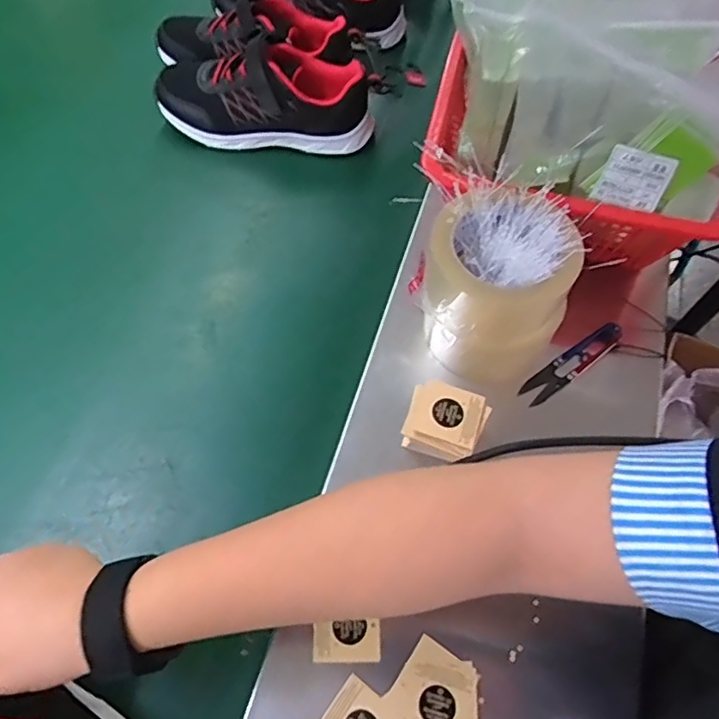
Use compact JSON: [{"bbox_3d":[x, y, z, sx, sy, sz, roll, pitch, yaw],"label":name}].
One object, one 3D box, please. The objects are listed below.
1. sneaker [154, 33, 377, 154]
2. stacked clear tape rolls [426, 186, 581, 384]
[{"bbox_3d":[-0.096,-0.272,0.606,0.234,0.089,0.072,6,61,5],"label":"sneaker"},{"bbox_3d":[0.106,-0.055,0.447,0.100,0.117,0.102,-1,61,1],"label":"stacked clear tape rolls"}]

